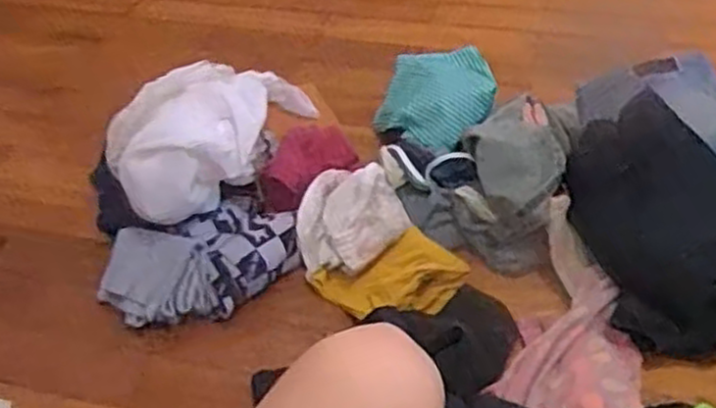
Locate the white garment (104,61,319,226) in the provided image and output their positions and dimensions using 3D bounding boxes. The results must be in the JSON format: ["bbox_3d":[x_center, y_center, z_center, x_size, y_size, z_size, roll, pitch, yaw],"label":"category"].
[{"bbox_3d":[-0.205,-0.094,1.165,0.319,0.178,0.166,-17,45,-12],"label":"white garment"}]

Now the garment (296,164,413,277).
[{"bbox_3d":[-0.019,0.021,1.139,0.147,0.098,0.180,-20,46,-14],"label":"garment"}]

